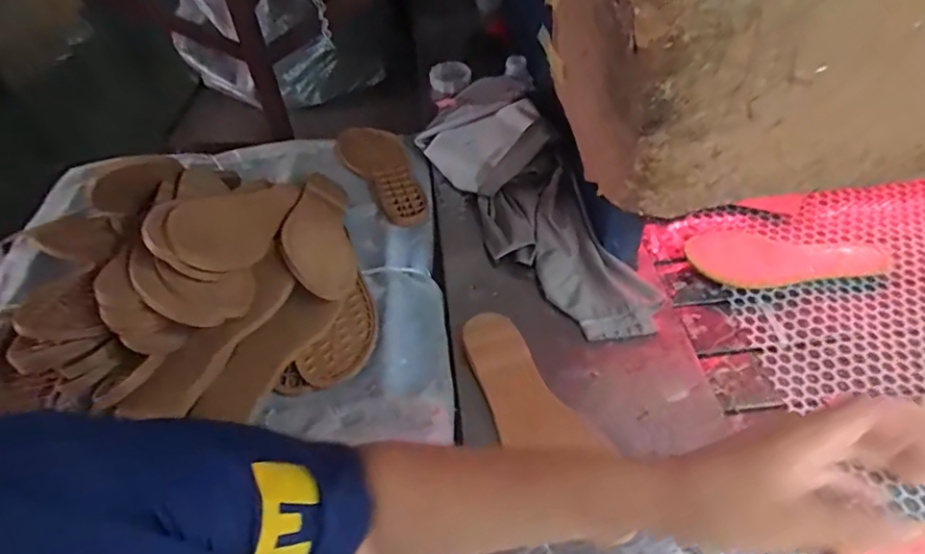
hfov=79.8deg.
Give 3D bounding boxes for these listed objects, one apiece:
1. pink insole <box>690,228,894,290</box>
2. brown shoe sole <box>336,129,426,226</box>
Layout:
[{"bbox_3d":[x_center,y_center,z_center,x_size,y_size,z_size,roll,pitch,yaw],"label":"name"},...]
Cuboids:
[{"bbox_3d":[0.385,-0.020,0.651,0.227,0.009,0.094,3,49,8],"label":"pink insole"},{"bbox_3d":[-0.110,-0.155,0.770,0.083,0.014,0.238,-27,52,-18],"label":"brown shoe sole"}]

